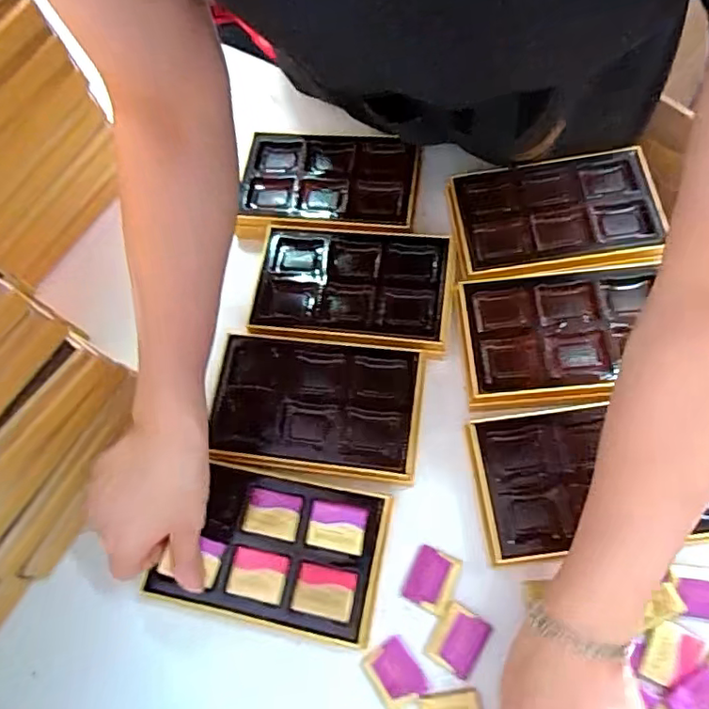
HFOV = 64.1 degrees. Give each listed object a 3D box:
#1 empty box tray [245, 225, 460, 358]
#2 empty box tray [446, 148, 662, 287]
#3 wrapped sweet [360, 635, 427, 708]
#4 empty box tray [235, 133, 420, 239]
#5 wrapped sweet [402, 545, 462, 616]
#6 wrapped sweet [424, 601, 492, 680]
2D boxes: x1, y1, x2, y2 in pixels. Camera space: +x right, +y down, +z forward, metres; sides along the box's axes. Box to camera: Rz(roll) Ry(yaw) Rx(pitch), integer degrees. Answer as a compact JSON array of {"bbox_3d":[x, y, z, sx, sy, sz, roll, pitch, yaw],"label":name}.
[{"bbox_3d":[-0.002,-0.057,0.482,0.163,0.028,0.107,6,70,10],"label":"empty box tray"},{"bbox_3d":[0.166,-0.120,0.479,0.163,0.019,0.113,-5,69,6],"label":"empty box tray"},{"bbox_3d":[0.027,0.220,0.389,0.033,0.004,0.040,-32,69,-5],"label":"wrapped sweet"},{"bbox_3d":[-0.023,-0.158,0.520,0.156,0.025,0.103,-3,69,7],"label":"empty box tray"},{"bbox_3d":[0.055,0.162,0.408,0.032,0.006,0.040,23,74,15],"label":"wrapped sweet"},{"bbox_3d":[0.071,0.197,0.391,0.032,0.004,0.040,29,75,17],"label":"wrapped sweet"}]

